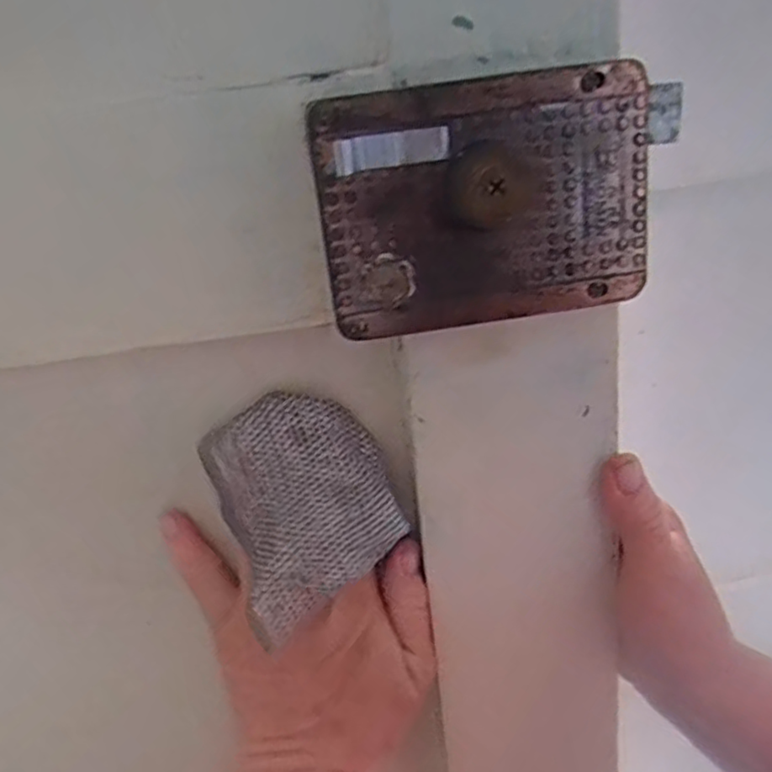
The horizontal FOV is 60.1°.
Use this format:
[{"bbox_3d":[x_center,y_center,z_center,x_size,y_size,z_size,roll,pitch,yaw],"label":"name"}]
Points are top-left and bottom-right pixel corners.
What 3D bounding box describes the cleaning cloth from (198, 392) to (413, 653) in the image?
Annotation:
[{"bbox_3d":[-0.034,0.049,0.288,0.070,0.090,0.020,-24,-3,2],"label":"cleaning cloth"}]

